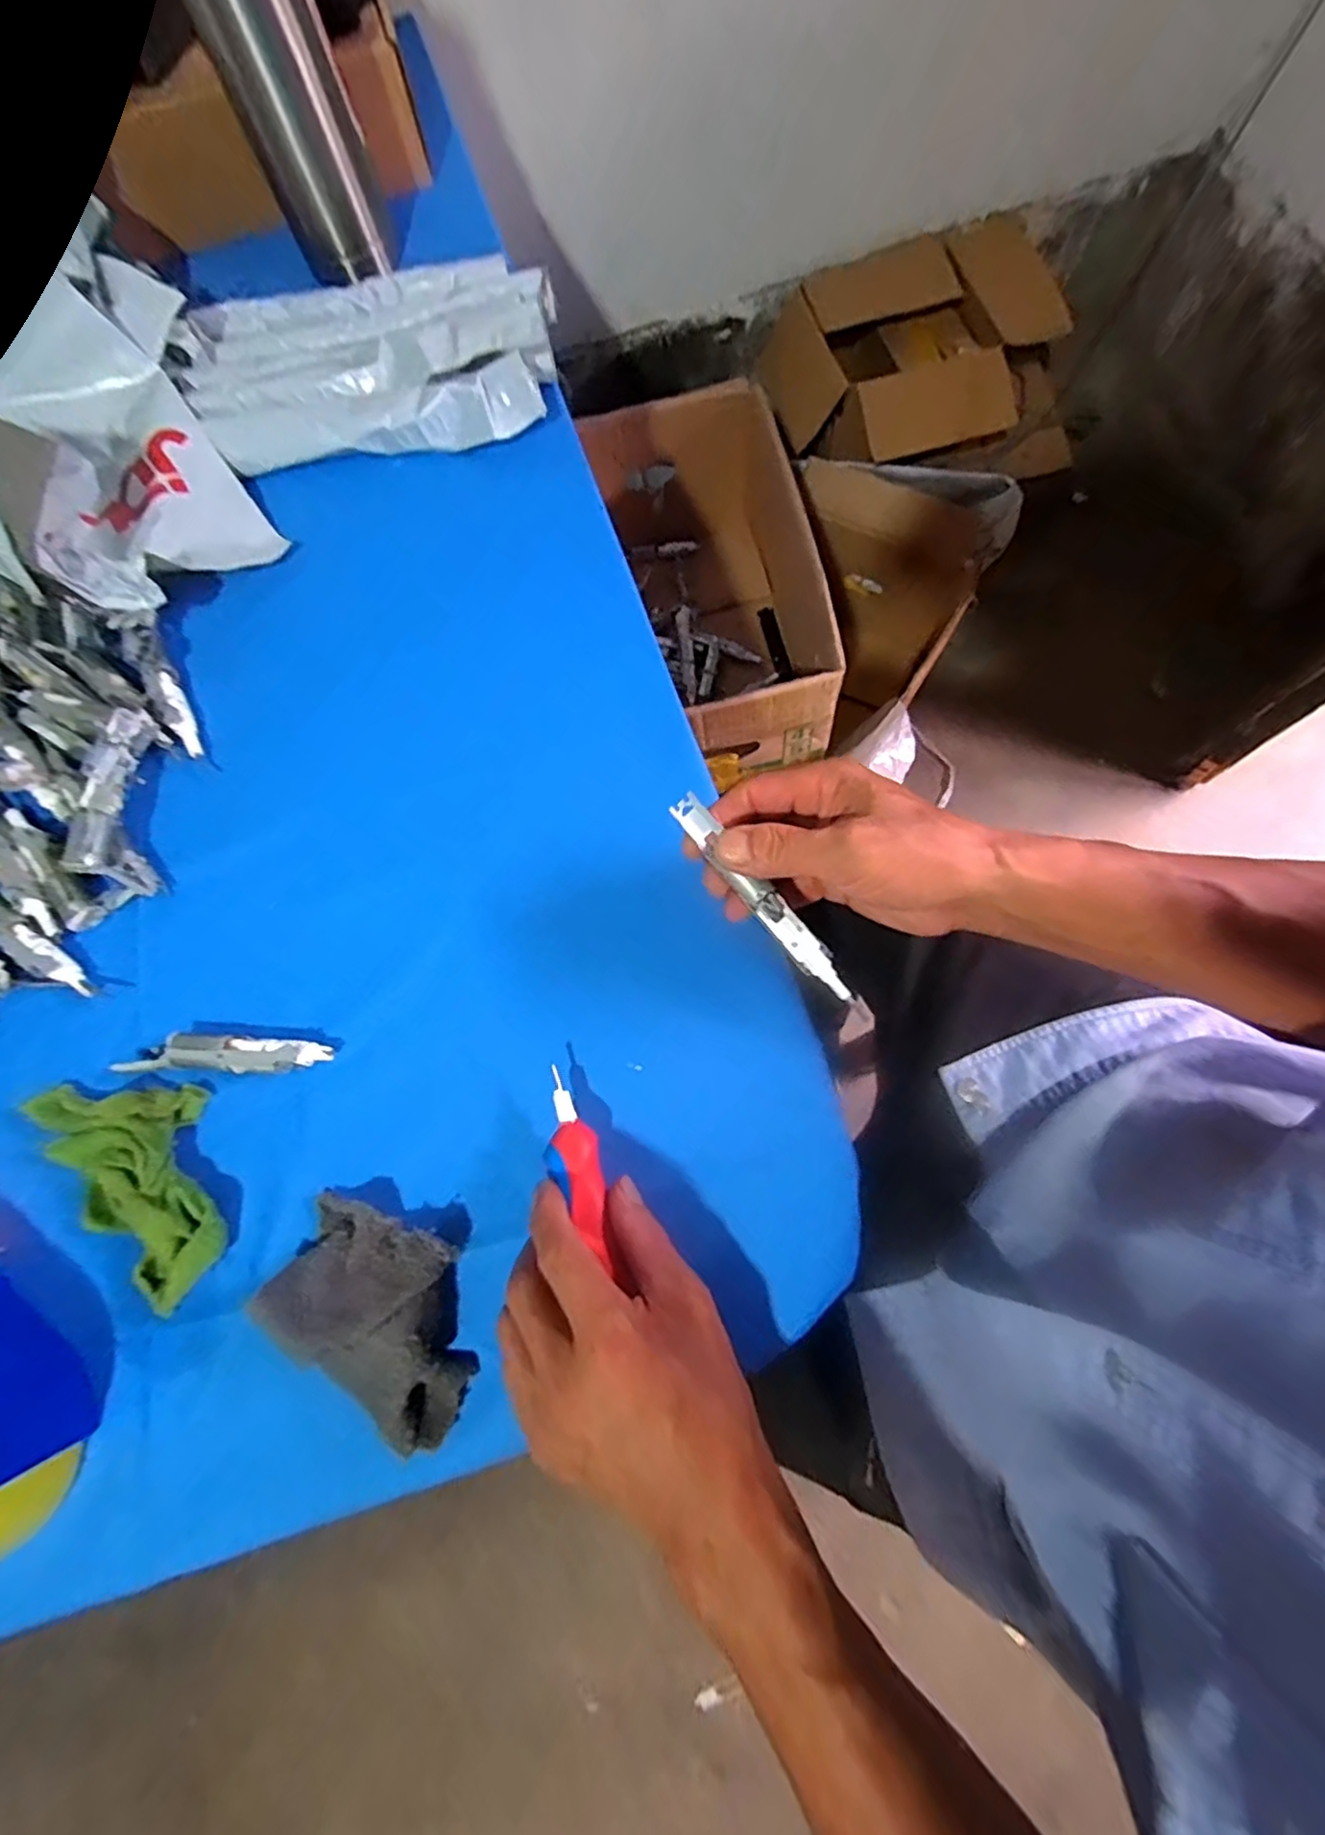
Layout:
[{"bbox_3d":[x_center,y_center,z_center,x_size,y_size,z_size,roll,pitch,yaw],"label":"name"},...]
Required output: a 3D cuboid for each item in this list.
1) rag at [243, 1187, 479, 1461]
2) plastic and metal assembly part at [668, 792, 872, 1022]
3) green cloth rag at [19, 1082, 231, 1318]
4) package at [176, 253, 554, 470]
[{"bbox_3d":[-0.143,0.197,0.343,0.126,0.036,0.080,38,80,13],"label":"rag"},{"bbox_3d":[0.058,-0.004,0.345,0.017,0.017,0.147,-41,91,-9],"label":"plastic and metal assembly part"},{"bbox_3d":[-0.290,0.141,0.370,0.079,0.023,0.139,-32,75,-5],"label":"green cloth rag"},{"bbox_3d":[-0.222,-0.422,0.502,0.277,0.039,0.159,-5,74,3],"label":"package"}]

